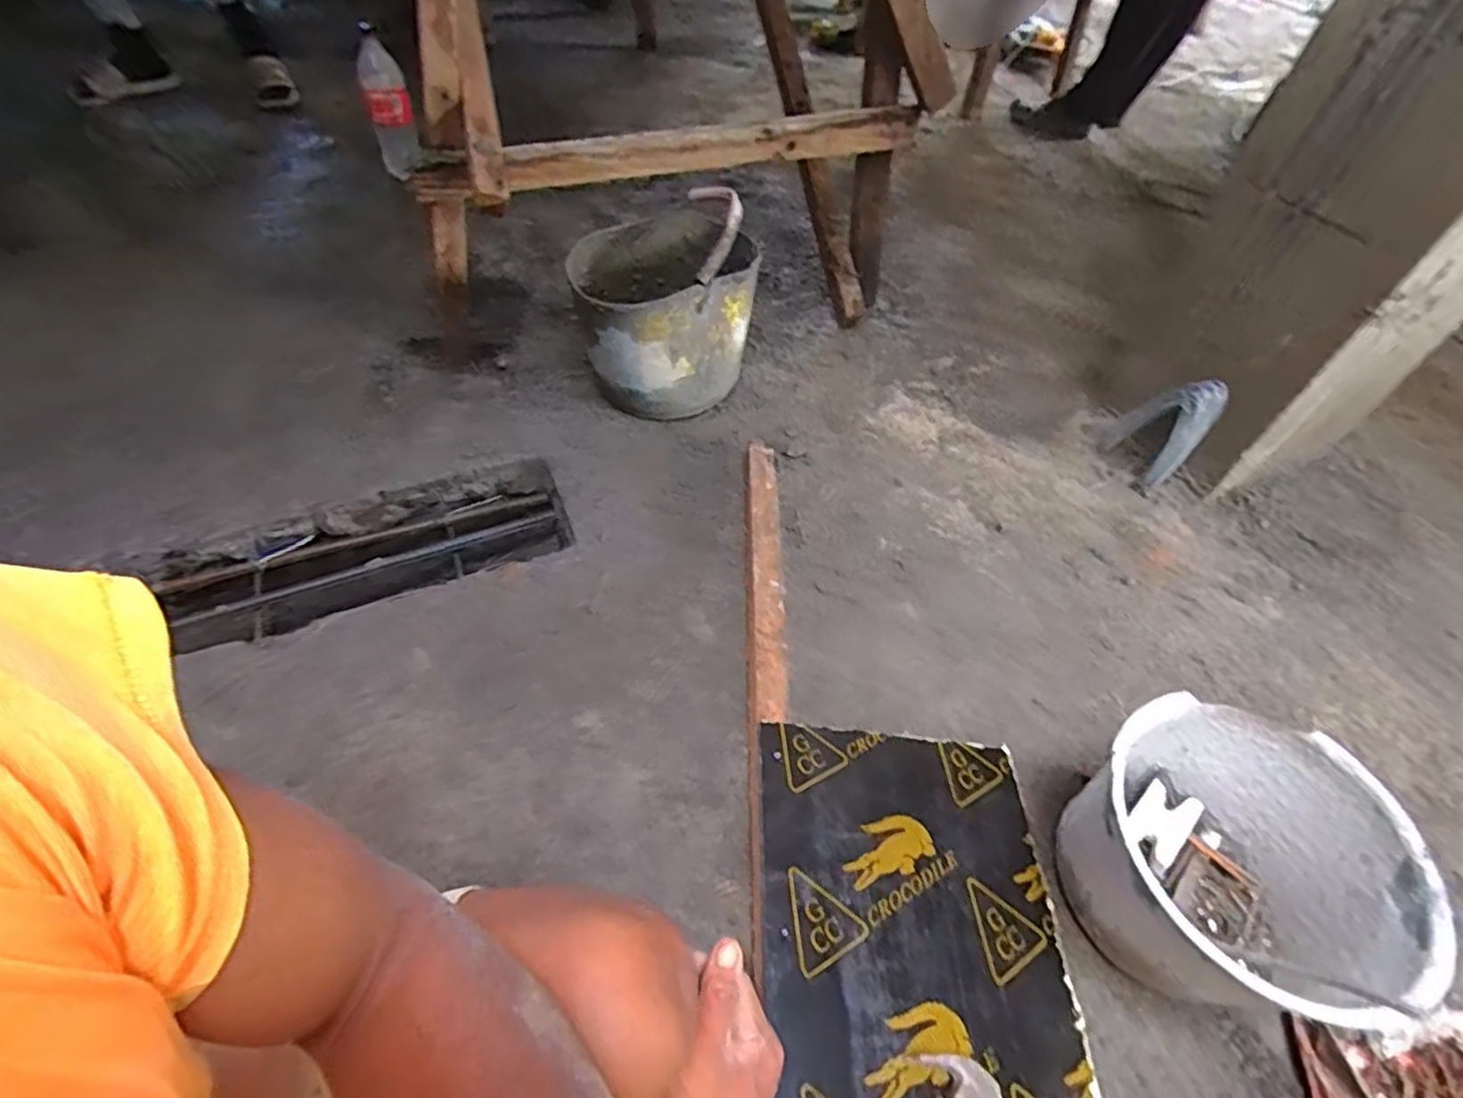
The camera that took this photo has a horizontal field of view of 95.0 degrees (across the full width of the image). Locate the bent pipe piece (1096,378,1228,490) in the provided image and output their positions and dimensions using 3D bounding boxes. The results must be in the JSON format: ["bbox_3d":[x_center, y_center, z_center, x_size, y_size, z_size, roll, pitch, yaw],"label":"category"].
[{"bbox_3d":[0.714,-0.202,1.128,0.131,0.174,0.090,36,57,21],"label":"bent pipe piece"}]

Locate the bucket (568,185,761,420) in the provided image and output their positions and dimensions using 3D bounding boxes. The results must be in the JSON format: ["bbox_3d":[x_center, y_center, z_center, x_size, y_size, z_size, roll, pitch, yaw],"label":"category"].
[{"bbox_3d":[-0.115,-0.414,1.156,0.278,0.280,0.269,-1,52,-6],"label":"bucket"}]

